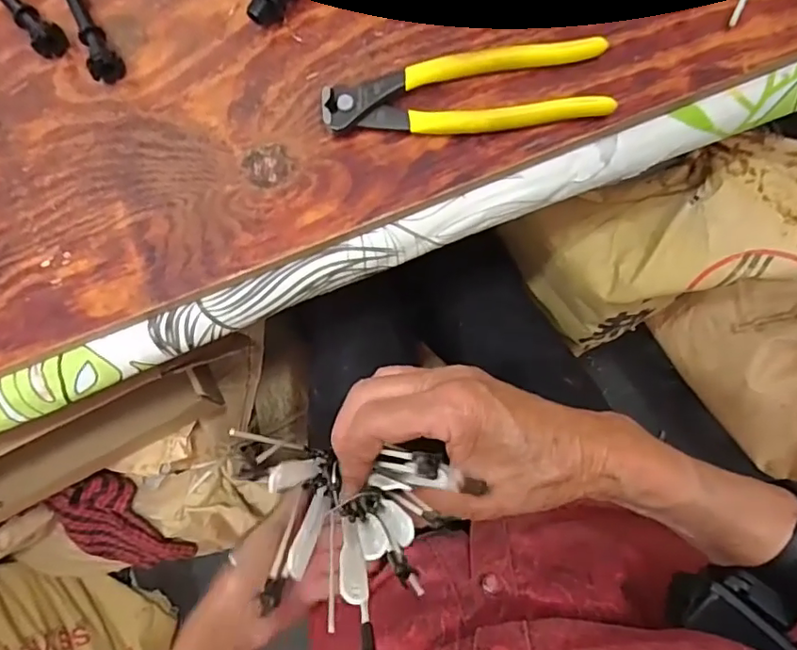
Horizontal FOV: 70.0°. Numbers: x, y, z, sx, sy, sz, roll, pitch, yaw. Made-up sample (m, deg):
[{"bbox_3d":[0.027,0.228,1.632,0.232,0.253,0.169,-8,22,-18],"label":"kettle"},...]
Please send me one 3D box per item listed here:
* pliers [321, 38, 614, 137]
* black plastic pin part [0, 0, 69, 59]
[{"bbox_3d":[0.039,-0.137,0.339,0.166,0.014,0.050,-6,82,4],"label":"pliers"},{"bbox_3d":[-0.251,-0.211,0.369,0.019,0.020,0.097,-43,81,-2],"label":"black plastic pin part"}]

